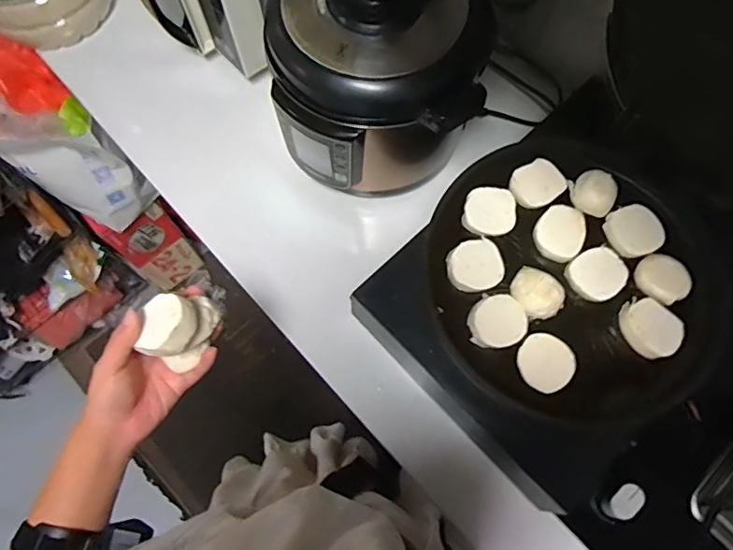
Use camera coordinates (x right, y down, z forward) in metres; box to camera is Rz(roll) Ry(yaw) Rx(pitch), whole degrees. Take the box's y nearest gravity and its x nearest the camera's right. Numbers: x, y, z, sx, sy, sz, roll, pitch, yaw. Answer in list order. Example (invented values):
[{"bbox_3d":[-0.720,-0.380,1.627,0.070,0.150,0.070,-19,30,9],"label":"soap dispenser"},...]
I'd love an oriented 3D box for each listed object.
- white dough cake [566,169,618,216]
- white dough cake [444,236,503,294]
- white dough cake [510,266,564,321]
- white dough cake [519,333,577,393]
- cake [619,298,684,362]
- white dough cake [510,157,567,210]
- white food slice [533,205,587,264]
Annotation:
[{"bbox_3d":[0.284,-0.102,0.648,0.053,0.019,0.056,0,71,0],"label":"white dough cake"},{"bbox_3d":[0.127,-0.011,0.601,0.062,0.014,0.059,0,71,0],"label":"white dough cake"},{"bbox_3d":[0.195,0.019,0.589,0.048,0.020,0.060,-37,75,-11],"label":"white dough cake"},{"bbox_3d":[0.195,0.096,0.569,0.055,0.024,0.060,0,71,0],"label":"white dough cake"},{"bbox_3d":[0.313,0.059,0.575,0.055,0.013,0.067,-45,71,8],"label":"cake"},{"bbox_3d":[0.214,-0.114,0.649,0.064,0.013,0.054,-26,73,-8],"label":"white dough cake"},{"bbox_3d":[0.233,-0.050,0.625,0.056,0.016,0.064,20,73,7],"label":"white food slice"}]

